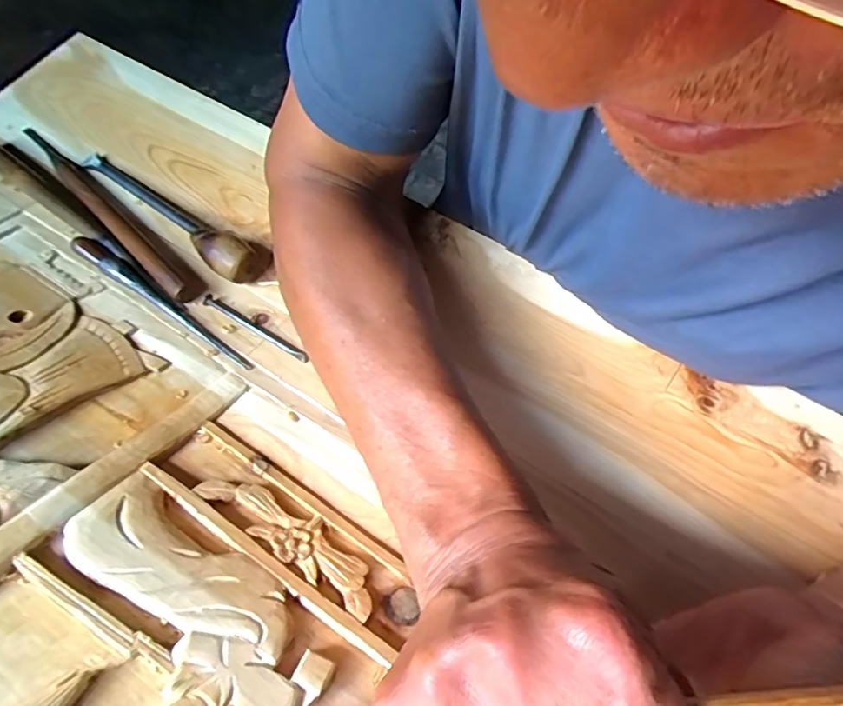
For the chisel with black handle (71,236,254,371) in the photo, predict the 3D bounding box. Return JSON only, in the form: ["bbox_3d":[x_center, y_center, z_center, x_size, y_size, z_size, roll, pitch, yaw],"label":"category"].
[{"bbox_3d":[-0.171,-0.035,0.357,0.153,0.016,0.014,32,58,17],"label":"chisel with black handle"}]

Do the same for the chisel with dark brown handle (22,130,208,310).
[{"bbox_3d":[-0.233,-0.104,0.399,0.222,0.017,0.023,38,60,21],"label":"chisel with dark brown handle"}]

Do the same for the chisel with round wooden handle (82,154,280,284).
[{"bbox_3d":[-0.180,-0.110,0.399,0.183,0.026,0.042,37,59,21],"label":"chisel with round wooden handle"}]

